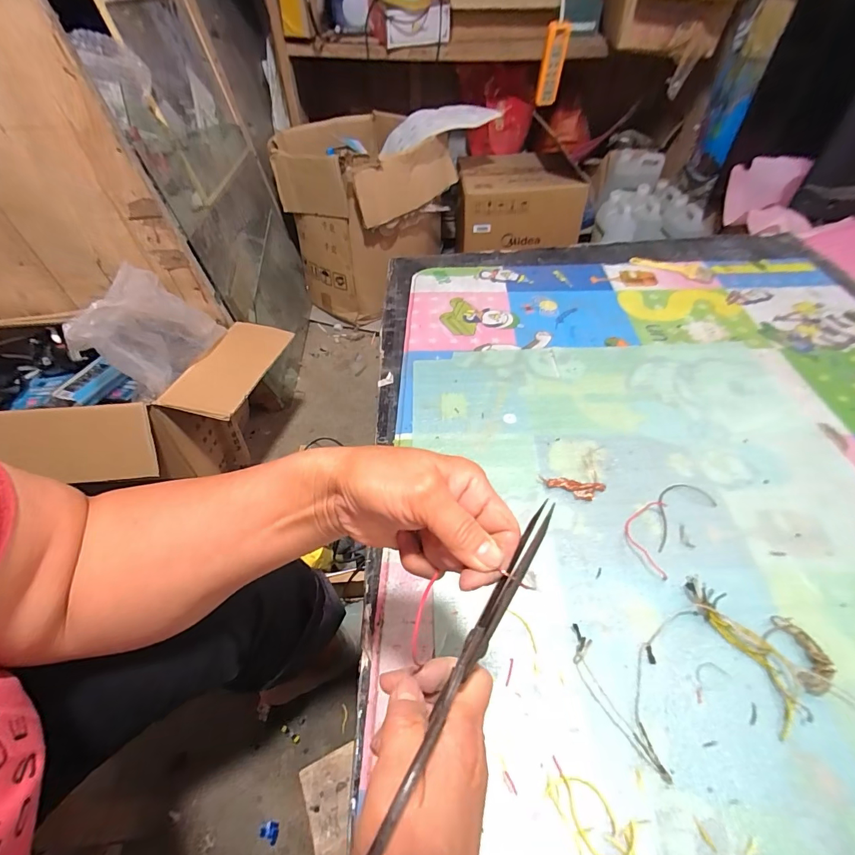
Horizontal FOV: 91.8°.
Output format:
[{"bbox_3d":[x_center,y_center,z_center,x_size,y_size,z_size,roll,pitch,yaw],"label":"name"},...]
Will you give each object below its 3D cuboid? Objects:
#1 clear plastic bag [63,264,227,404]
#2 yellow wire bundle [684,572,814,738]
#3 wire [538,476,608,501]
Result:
[{"bbox_3d":[-0.445,-0.159,0.677,0.070,0.173,0.219,12,50,14],"label":"clear plastic bag"},{"bbox_3d":[0.316,0.213,0.409,0.044,0.017,0.138,-14,49,-8],"label":"yellow wire bundle"},{"bbox_3d":[0.191,0.080,0.545,0.083,0.007,0.025,5,49,9],"label":"wire"}]

